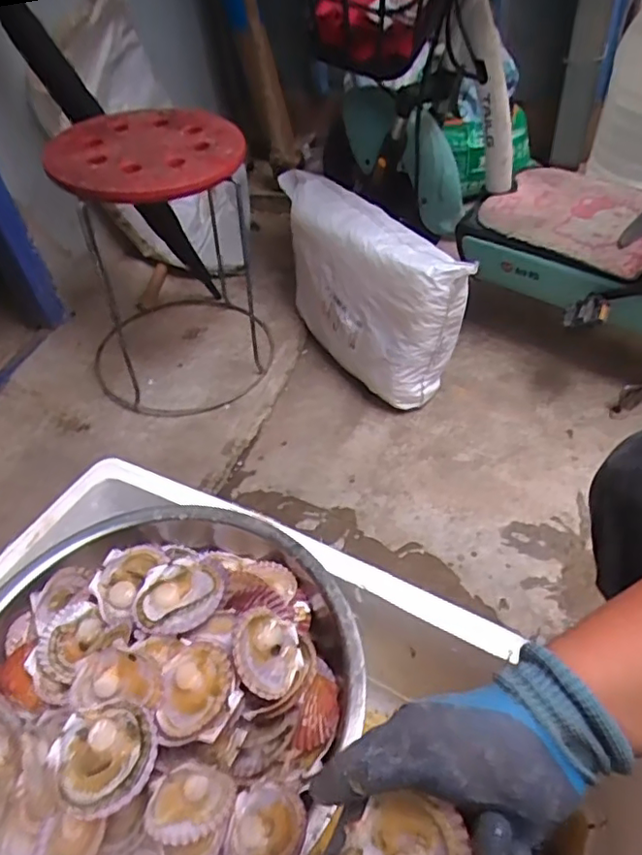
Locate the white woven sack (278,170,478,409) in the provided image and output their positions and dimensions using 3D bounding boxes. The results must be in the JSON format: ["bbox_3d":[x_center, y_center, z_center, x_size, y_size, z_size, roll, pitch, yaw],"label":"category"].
[{"bbox_3d":[0.061,-0.285,1.204,0.149,0.278,0.531,-28,50,-19],"label":"white woven sack"}]

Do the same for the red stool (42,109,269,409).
[{"bbox_3d":[-0.306,-0.313,1.133,0.376,0.467,0.381,-20,47,-12],"label":"red stool"}]

